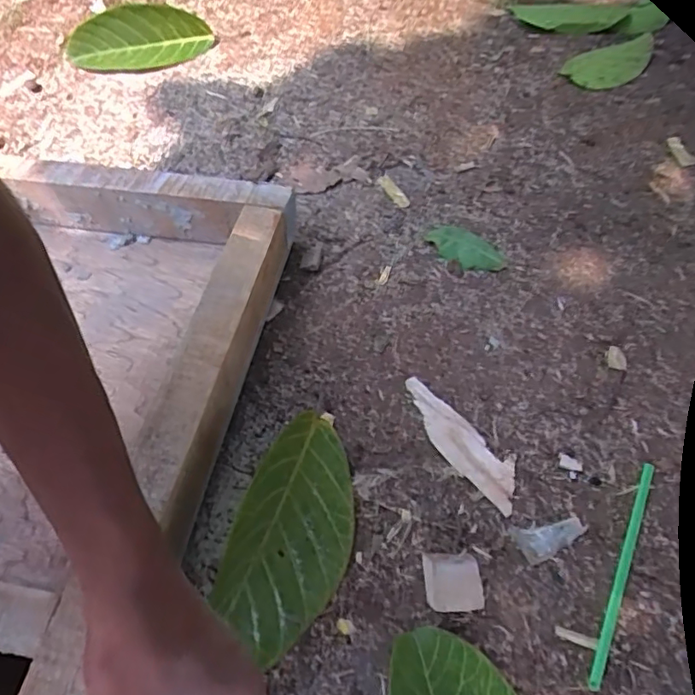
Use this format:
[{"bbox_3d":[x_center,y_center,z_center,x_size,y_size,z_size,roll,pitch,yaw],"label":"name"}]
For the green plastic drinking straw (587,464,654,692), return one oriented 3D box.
[{"bbox_3d":[0.202,0.159,0.397,0.009,0.004,0.169,24,60,15],"label":"green plastic drinking straw"}]

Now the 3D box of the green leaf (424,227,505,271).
[{"bbox_3d":[0.122,-0.104,0.566,0.084,0.008,0.050,26,60,17],"label":"green leaf"}]

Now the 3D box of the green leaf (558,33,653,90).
[{"bbox_3d":[0.376,-0.404,0.769,0.166,0.009,0.082,-31,62,-19],"label":"green leaf"}]

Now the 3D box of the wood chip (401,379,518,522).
[{"bbox_3d":[0.091,0.077,0.452,0.039,0.004,0.130,-37,63,-21],"label":"wood chip"}]

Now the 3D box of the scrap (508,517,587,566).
[{"bbox_3d":[0.153,0.141,0.410,0.054,0.007,0.028,-18,58,-11],"label":"scrap"}]

